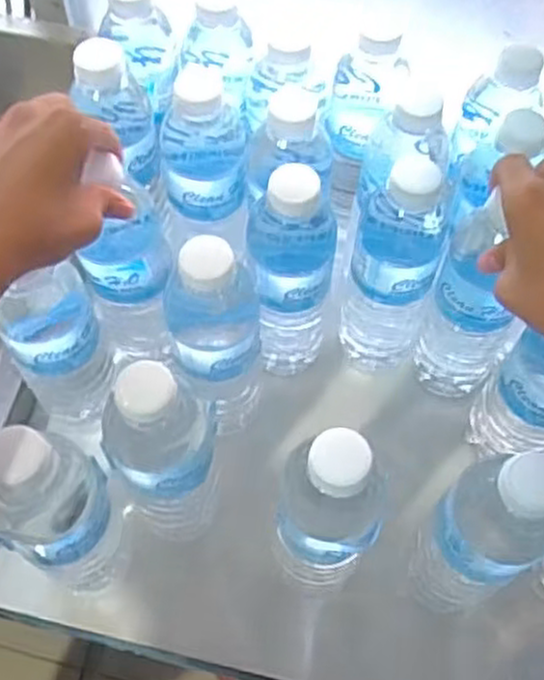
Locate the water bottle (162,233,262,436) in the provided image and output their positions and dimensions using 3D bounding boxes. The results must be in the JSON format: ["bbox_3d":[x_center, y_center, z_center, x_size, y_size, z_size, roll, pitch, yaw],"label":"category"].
[{"bbox_3d":[-0.033,0.004,0.518,0.070,0.201,0.063,-6,63,-5],"label":"water bottle"}]

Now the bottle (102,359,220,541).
[{"bbox_3d":[-0.068,0.072,0.483,0.063,0.204,0.069,2,63,-1],"label":"bottle"}]

